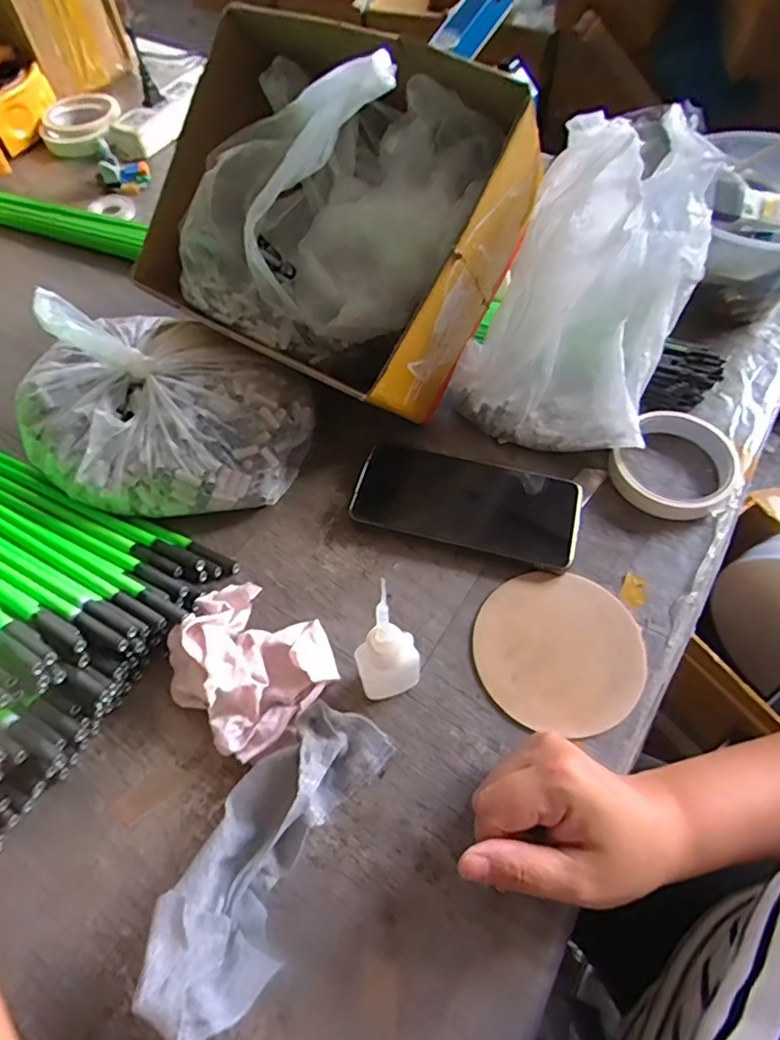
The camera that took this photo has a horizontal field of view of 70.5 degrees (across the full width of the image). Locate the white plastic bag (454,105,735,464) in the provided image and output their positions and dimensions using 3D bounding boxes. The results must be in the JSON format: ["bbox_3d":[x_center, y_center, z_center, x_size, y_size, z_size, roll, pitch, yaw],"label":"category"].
[{"bbox_3d":[0.144,-0.167,0.395,0.152,0.162,0.173,17,62,12],"label":"white plastic bag"}]

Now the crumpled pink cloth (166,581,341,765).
[{"bbox_3d":[-0.086,0.090,0.341,0.106,0.038,0.088,31,66,18],"label":"crumpled pink cloth"}]

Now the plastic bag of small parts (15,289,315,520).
[{"bbox_3d":[-0.164,-0.079,0.396,0.183,0.124,0.160,29,65,18],"label":"plastic bag of small parts"}]

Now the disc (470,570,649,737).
[{"bbox_3d":[0.108,0.083,0.355,0.105,0.011,0.099,3,60,4],"label":"disc"}]

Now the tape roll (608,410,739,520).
[{"bbox_3d":[0.212,-0.041,0.408,0.083,0.022,0.080,-1,60,2],"label":"tape roll"}]

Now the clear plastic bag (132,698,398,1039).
[{"bbox_3d":[-0.061,0.167,0.285,0.065,0.055,0.153,25,64,16],"label":"clear plastic bag"}]

